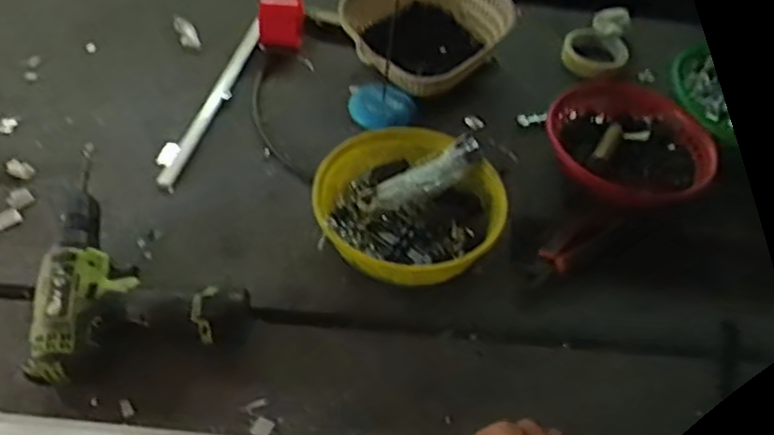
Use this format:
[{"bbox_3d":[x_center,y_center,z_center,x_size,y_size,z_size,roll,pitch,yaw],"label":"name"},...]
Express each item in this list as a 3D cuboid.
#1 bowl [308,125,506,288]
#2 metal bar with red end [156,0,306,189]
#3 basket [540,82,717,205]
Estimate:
[{"bbox_3d":[0.020,-0.004,0.685,0.184,0.070,0.178,2,49,-2],"label":"bowl"},{"bbox_3d":[-0.196,-0.171,0.819,0.065,0.057,0.336,17,50,11],"label":"metal bar with red end"},{"bbox_3d":[0.269,-0.078,0.765,0.187,0.057,0.204,-8,50,-11],"label":"basket"}]

